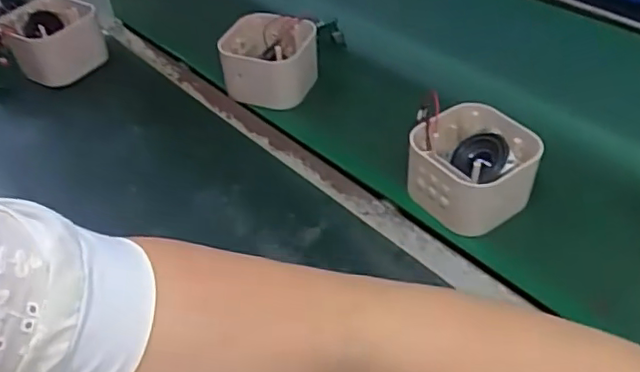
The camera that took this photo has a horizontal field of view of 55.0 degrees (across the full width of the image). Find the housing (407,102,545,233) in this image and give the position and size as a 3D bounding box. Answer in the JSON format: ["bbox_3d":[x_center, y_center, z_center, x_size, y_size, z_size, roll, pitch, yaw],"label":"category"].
[{"bbox_3d":[0.127,-0.016,0.512,0.101,0.057,0.089,32,55,33],"label":"housing"}]

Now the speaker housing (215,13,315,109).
[{"bbox_3d":[-0.052,-0.132,0.647,0.095,0.070,0.079,7,44,12],"label":"speaker housing"}]

